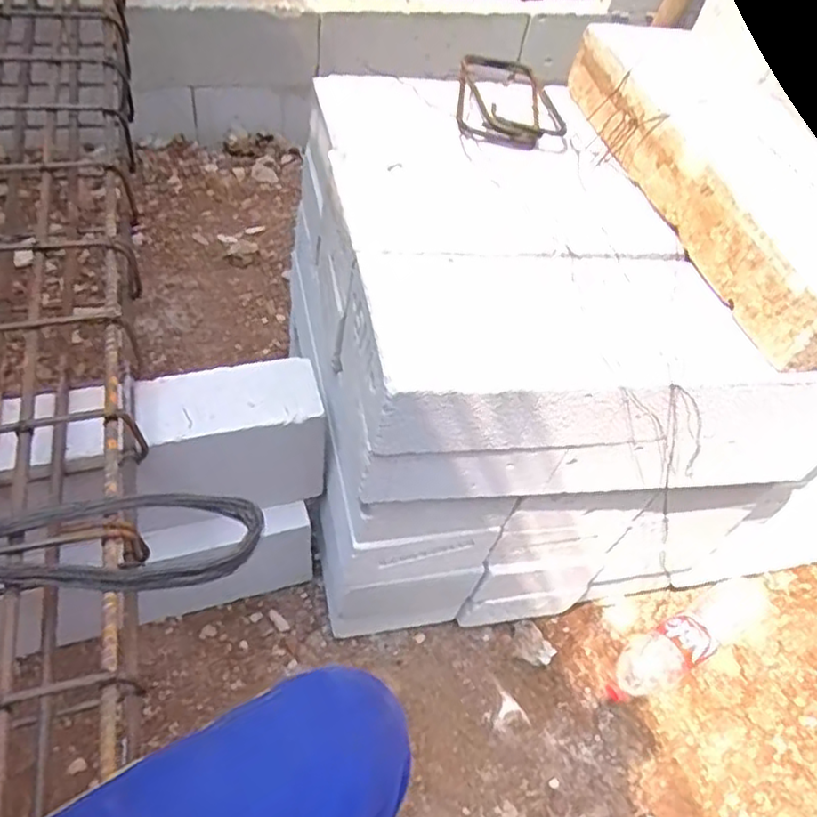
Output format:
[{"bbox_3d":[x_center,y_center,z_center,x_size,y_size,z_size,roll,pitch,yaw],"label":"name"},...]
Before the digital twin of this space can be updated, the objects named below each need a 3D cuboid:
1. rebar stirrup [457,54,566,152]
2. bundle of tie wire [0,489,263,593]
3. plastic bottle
[{"bbox_3d":[0.135,-0.426,0.925,0.140,0.035,0.234,6,51,-7],"label":"rebar stirrup"},{"bbox_3d":[-0.351,0.127,0.589,0.433,0.040,0.092,-2,66,-17],"label":"bundle of tie wire"},{"bbox_3d":[0.472,0.388,1.142,0.323,0.084,0.088,-21,60,-24],"label":"plastic bottle"}]

